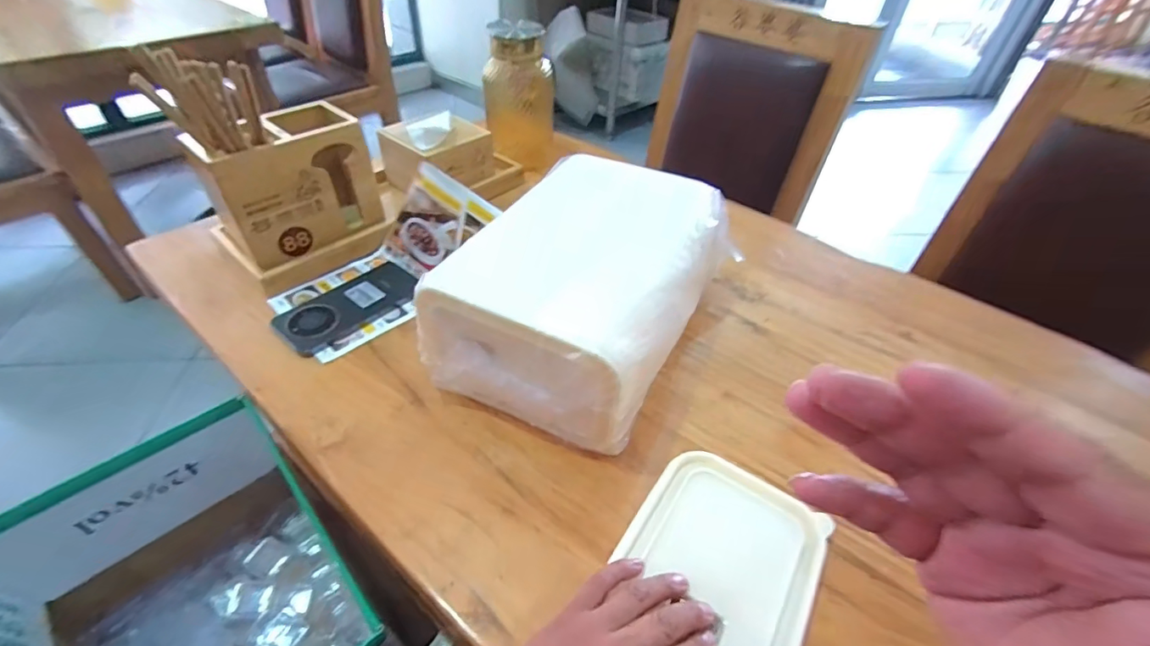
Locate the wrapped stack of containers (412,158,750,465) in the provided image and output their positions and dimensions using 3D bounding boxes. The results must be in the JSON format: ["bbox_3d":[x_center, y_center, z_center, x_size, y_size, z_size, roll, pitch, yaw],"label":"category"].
[{"bbox_3d":[0.019,-0.039,0.513,0.197,0.136,0.299,23,47,19],"label":"wrapped stack of containers"}]

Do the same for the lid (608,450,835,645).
[{"bbox_3d":[0.103,0.189,0.364,0.136,0.009,0.190,27,49,22],"label":"lid"}]

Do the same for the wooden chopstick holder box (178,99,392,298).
[{"bbox_3d":[-0.335,-0.154,0.590,0.117,0.152,0.180,34,52,27],"label":"wooden chopstick holder box"}]

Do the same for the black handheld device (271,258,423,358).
[{"bbox_3d":[-0.259,-0.026,0.565,0.085,0.011,0.162,32,51,26],"label":"black handheld device"}]

